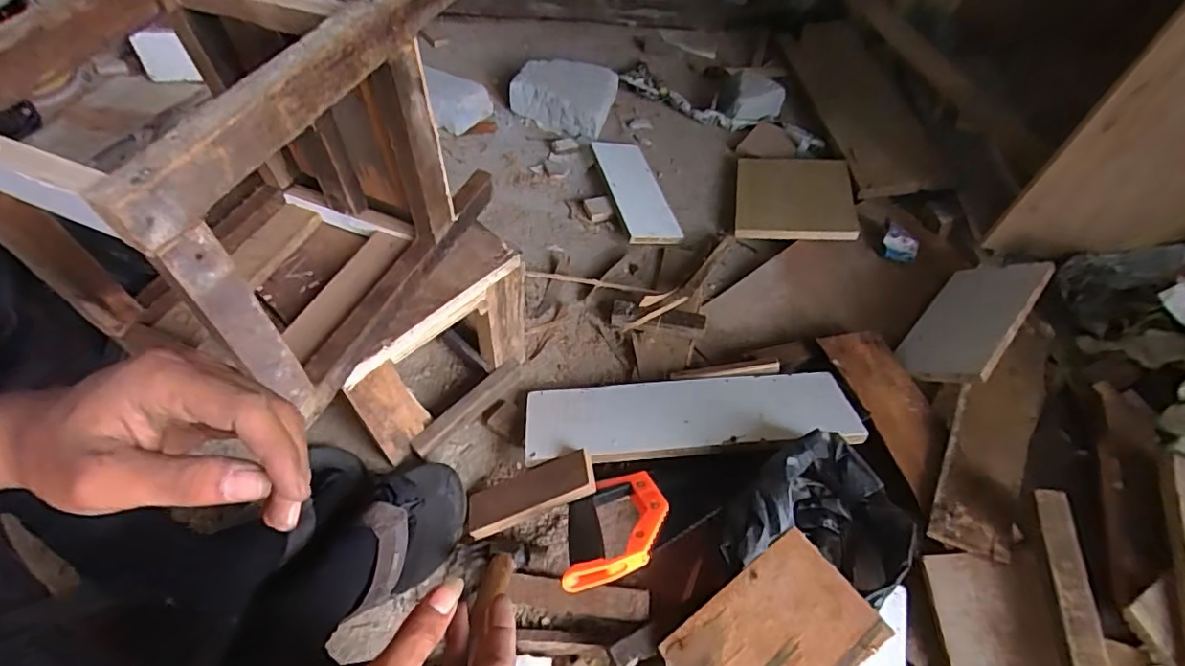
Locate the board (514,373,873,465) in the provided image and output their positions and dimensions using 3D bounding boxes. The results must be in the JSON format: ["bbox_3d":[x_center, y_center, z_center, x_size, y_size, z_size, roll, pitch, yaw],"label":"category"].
[{"bbox_3d":[0.117,0.101,0.699,0.395,0.013,0.126,-4,36,2],"label":"board"}]

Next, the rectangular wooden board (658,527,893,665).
[{"bbox_3d":[0.171,0.296,0.538,0.186,0.007,0.121,-39,58,-4],"label":"rectangular wooden board"}]

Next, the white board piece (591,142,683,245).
[{"bbox_3d":[0.075,-0.259,1.007,0.090,0.014,0.254,-10,58,-13],"label":"white board piece"}]

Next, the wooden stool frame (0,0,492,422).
[{"bbox_3d":[-0.272,-0.142,0.478,0.224,0.255,0.317,22,53,11],"label":"wooden stool frame"}]

